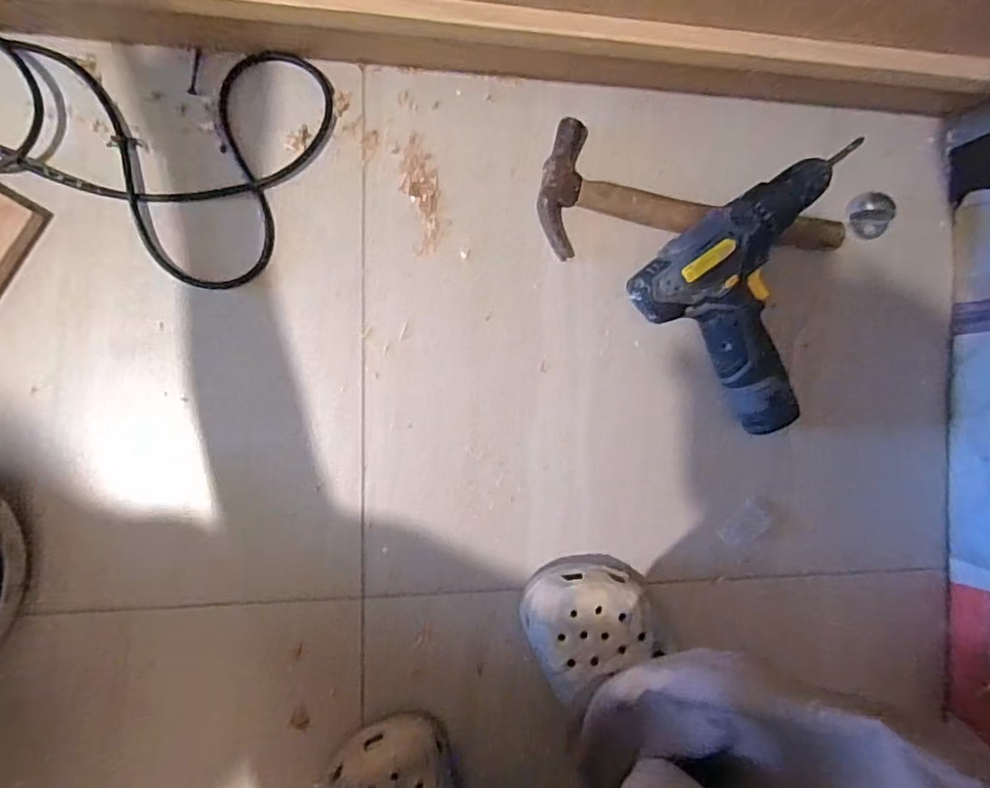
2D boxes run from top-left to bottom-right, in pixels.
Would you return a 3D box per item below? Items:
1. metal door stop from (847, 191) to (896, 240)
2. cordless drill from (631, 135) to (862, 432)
[{"bbox_3d":[0.366,-0.173,0.567,0.040,0.018,0.043,-12,94,-8],"label":"metal door stop"},{"bbox_3d":[0.251,-0.088,0.529,0.204,0.067,0.190,-41,98,-6],"label":"cordless drill"}]

